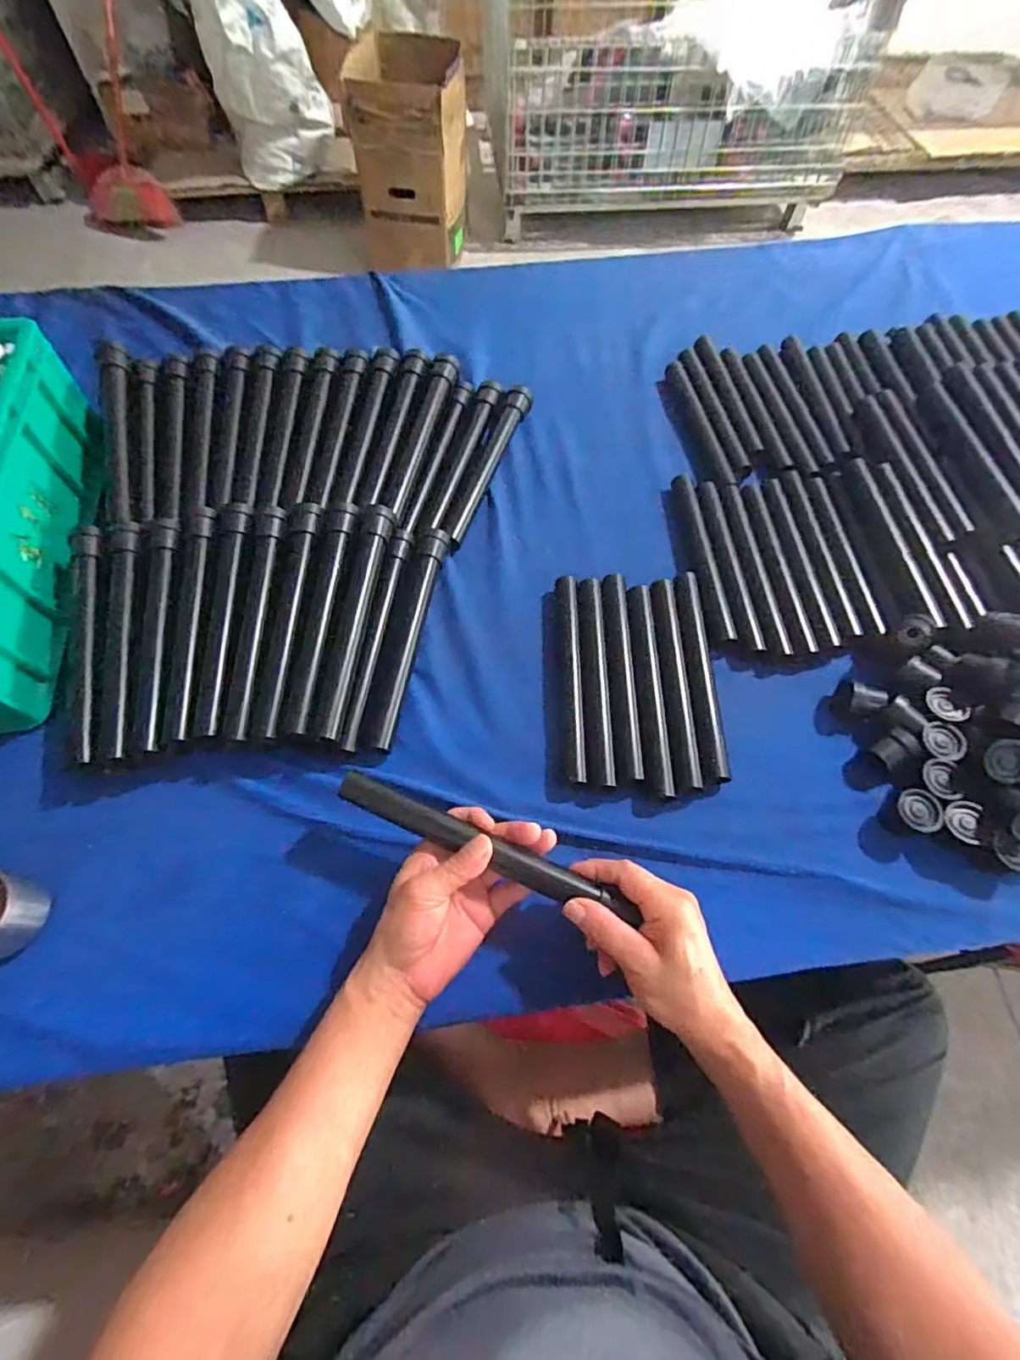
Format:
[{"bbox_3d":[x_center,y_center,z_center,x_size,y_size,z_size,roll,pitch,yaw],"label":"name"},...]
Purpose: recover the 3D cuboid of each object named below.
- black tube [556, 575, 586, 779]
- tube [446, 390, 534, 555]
[{"bbox_3d":[0.058,-0.008,0.545,0.019,0.015,0.215,1,64,0],"label":"black tube"},{"bbox_3d":[-0.025,-0.254,0.662,0.030,0.023,0.250,17,65,8],"label":"tube"}]

